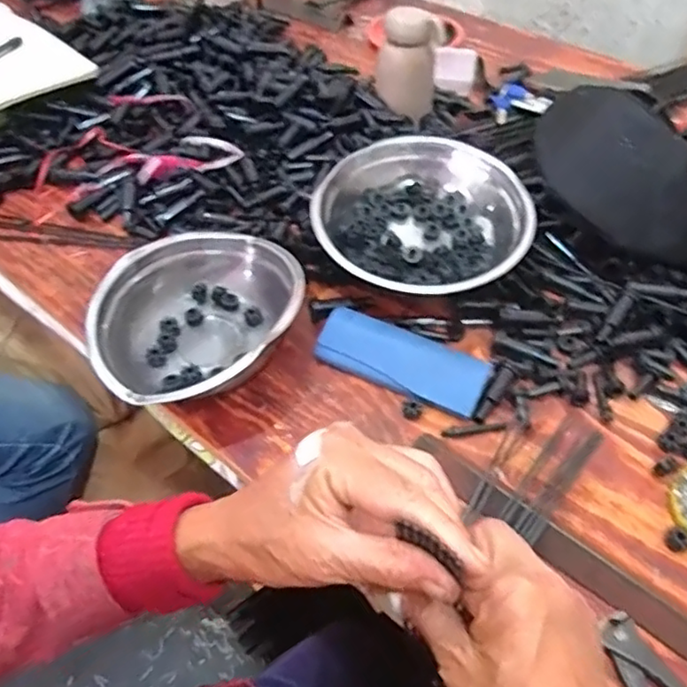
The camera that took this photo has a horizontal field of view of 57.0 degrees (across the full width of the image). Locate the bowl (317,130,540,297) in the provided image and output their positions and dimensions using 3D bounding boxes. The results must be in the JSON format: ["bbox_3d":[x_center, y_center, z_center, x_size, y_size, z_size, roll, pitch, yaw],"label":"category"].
[{"bbox_3d":[0.081,-0.128,0.675,0.217,0.093,0.217,0,49,0],"label":"bowl"}]

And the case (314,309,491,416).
[{"bbox_3d":[0.057,0.015,0.604,0.160,0.024,0.067,21,53,18],"label":"case"}]

